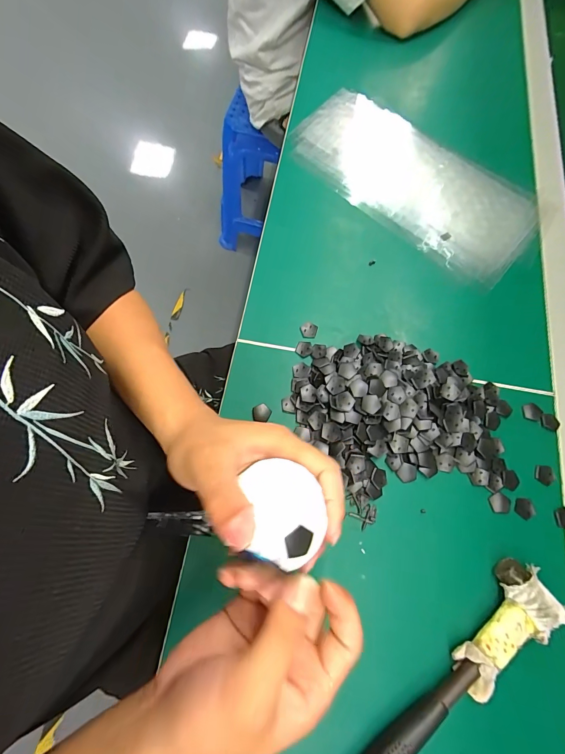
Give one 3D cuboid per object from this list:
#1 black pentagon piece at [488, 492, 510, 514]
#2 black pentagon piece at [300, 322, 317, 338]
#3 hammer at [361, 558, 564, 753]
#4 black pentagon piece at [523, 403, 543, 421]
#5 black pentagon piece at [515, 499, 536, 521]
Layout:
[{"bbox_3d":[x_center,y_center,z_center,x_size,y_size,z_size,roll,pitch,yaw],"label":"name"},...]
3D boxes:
[{"bbox_3d":[0.214,0.124,0.330,0.020,0.004,0.019,-13,73,-6],"label":"black pentagon piece"},{"bbox_3d":[0.029,-0.052,0.379,0.018,0.007,0.016,13,72,2],"label":"black pentagon piece"},{"bbox_3d":[0.127,0.255,0.267,0.249,0.028,0.048,-40,78,-13],"label":"hammer"},{"bbox_3d":[0.267,0.038,0.359,0.020,0.004,0.018,-15,73,-6],"label":"black pentagon piece"},{"bbox_3d":[0.237,0.129,0.329,0.019,0.004,0.018,6,72,0],"label":"black pentagon piece"}]

